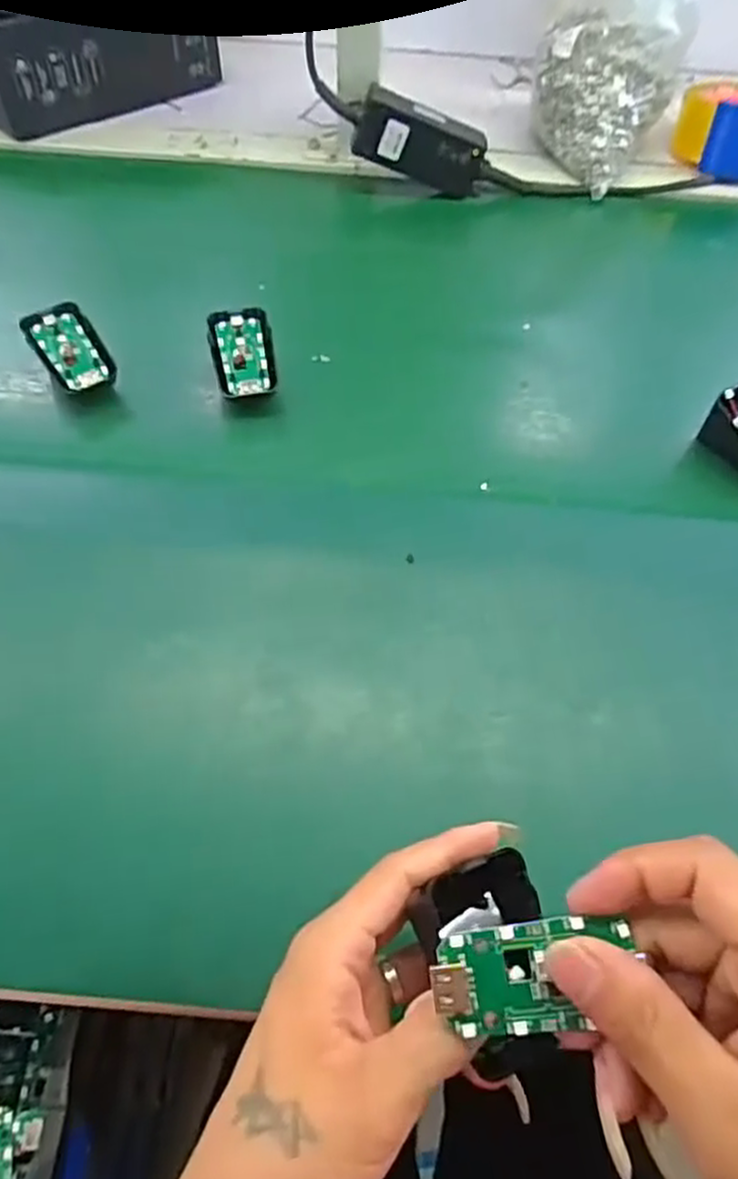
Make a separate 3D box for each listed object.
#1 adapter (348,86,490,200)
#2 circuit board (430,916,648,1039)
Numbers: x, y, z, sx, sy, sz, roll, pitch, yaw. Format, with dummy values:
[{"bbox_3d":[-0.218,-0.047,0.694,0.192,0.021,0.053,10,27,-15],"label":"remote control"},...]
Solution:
[{"bbox_3d":[0.047,-0.398,0.640,0.118,0.057,0.024,12,55,-22],"label":"adapter"},{"bbox_3d":[0.051,0.119,0.219,0.059,0.006,0.031,-9,74,4],"label":"circuit board"}]

